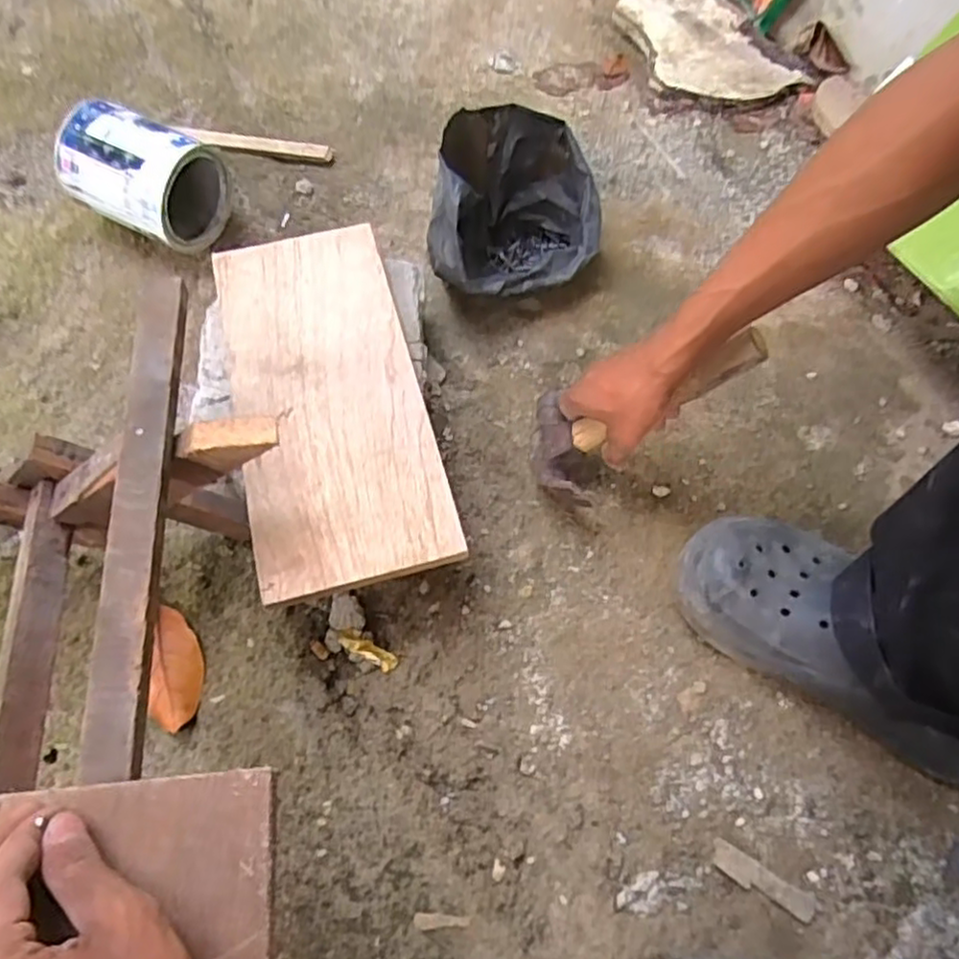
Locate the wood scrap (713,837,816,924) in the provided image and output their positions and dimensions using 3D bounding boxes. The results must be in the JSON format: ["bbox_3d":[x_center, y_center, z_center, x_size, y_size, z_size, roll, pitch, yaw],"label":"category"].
[{"bbox_3d":[0.202,0.286,0.493,0.073,0.004,0.018,29,65,11],"label":"wood scrap"}]

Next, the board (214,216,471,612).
[{"bbox_3d":[-0.127,-0.076,0.573,0.147,0.016,0.344,-13,65,-10],"label":"board"}]

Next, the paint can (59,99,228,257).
[{"bbox_3d":[-0.348,-0.308,0.712,0.145,0.110,0.099,24,65,9],"label":"paint can"}]

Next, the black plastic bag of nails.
[{"bbox_3d":[0.034,-0.269,0.708,0.176,0.123,0.161,-7,64,-7],"label":"black plastic bag of nails"}]

